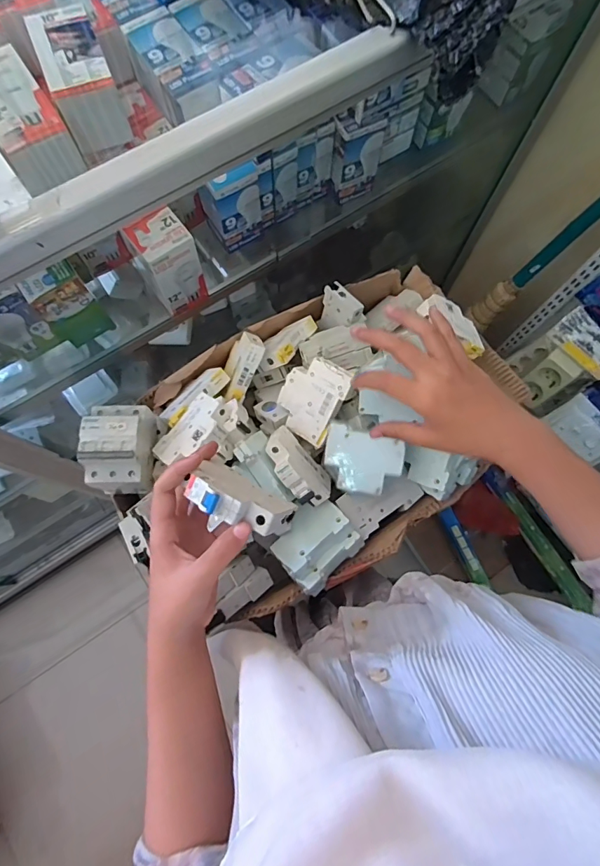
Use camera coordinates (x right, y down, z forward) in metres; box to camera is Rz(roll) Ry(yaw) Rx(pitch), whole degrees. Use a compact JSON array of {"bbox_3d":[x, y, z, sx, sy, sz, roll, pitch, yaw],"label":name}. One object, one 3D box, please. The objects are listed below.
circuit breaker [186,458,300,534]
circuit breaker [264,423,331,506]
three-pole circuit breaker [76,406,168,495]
[{"bbox_3d":[-0.045,0.049,0.324,0.079,0.069,0.018,31,106,13],"label":"circuit breaker"},{"bbox_3d":[0.000,0.034,0.446,0.019,0.071,0.082,-37,95,25],"label":"circuit breaker"},{"bbox_3d":[-0.182,0.015,0.445,0.069,0.079,0.080,-2,75,-1],"label":"three-pole circuit breaker"}]

